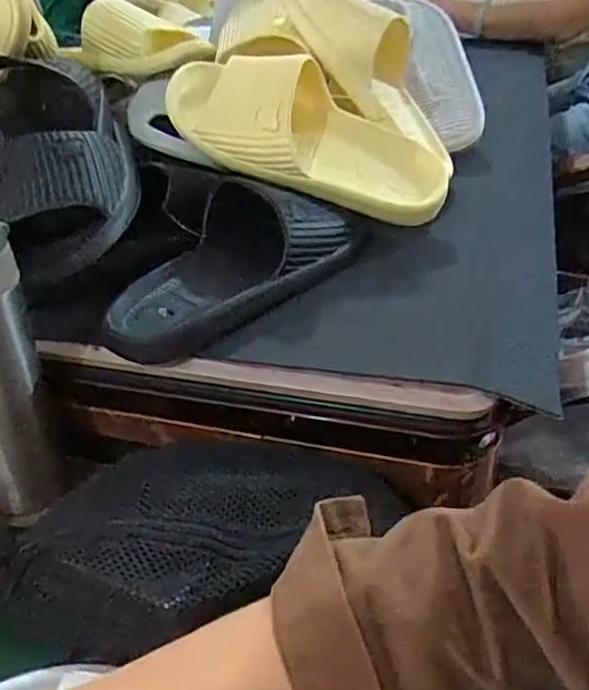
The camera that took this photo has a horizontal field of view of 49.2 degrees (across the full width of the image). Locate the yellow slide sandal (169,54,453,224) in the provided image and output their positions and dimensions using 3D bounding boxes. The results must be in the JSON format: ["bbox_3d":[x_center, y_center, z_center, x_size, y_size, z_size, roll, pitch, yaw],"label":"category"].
[{"bbox_3d":[0.016,-0.189,0.547,0.247,0.090,0.097,21,43,-3],"label":"yellow slide sandal"}]

